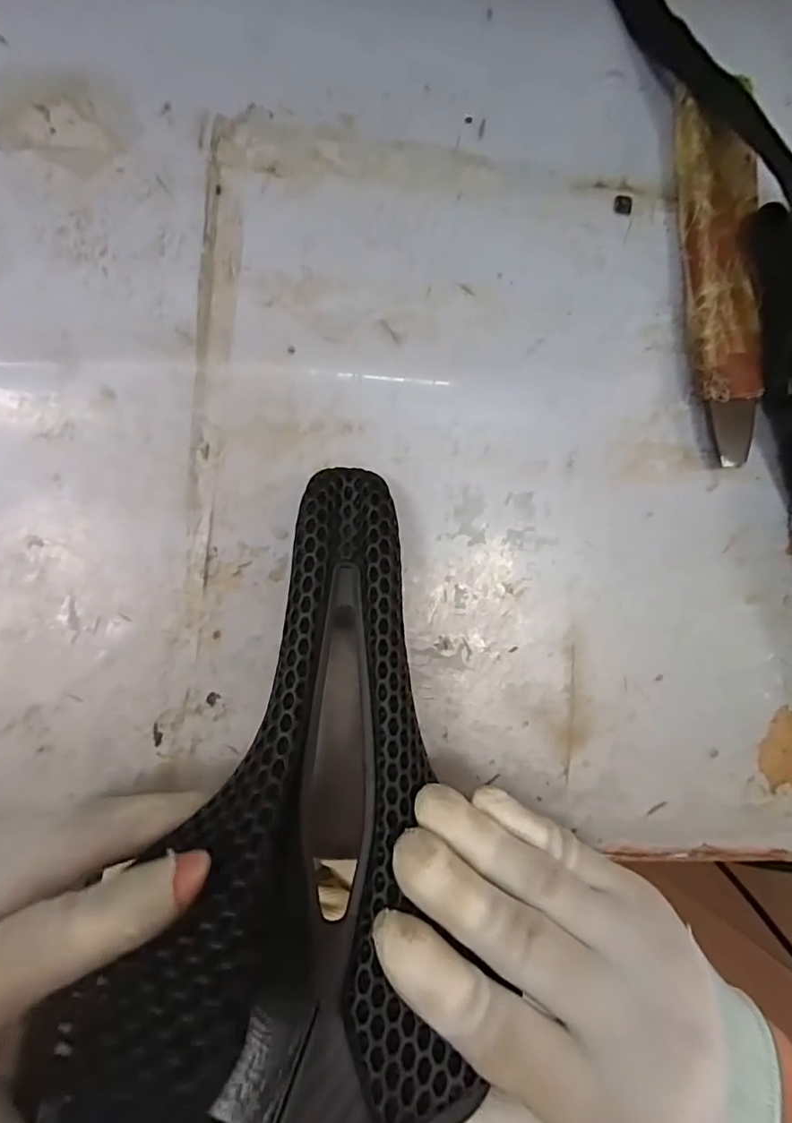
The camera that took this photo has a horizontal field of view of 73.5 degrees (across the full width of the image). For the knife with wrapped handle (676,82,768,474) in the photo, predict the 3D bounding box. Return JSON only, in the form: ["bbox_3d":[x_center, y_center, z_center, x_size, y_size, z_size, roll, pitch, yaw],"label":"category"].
[{"bbox_3d":[0.159,-0.138,0.262,0.037,0.018,0.175,-3,91,-7],"label":"knife with wrapped handle"}]

